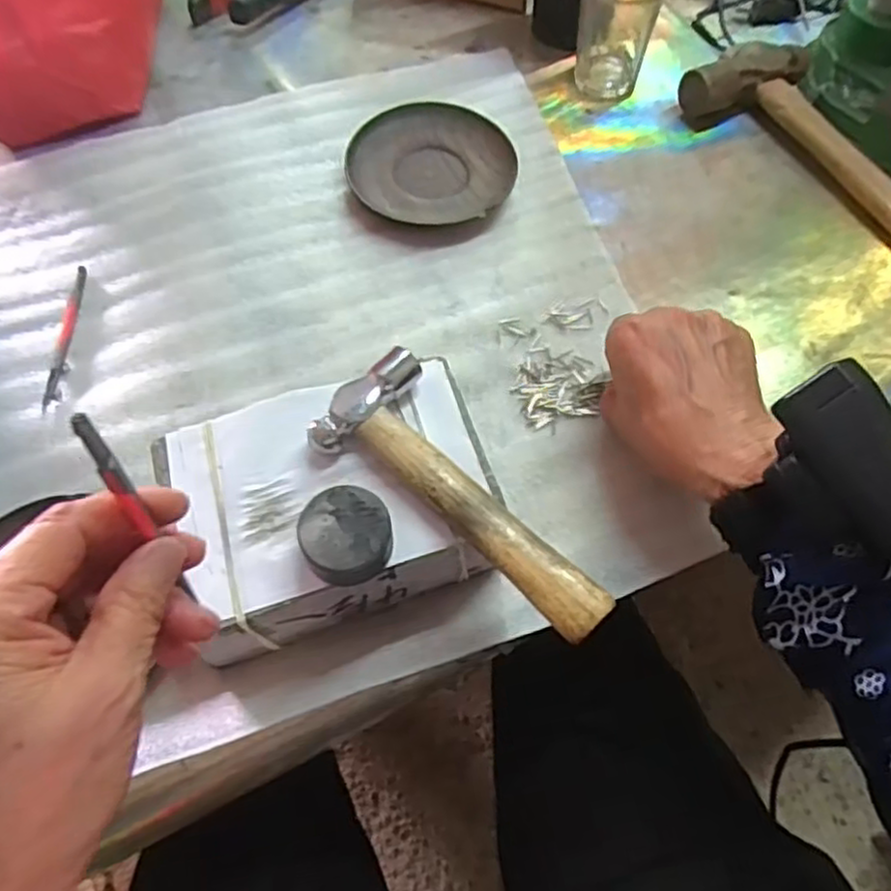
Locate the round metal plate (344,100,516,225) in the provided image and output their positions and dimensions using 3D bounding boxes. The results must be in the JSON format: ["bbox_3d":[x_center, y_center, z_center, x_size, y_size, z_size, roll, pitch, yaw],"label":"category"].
[{"bbox_3d":[-0.010,-0.199,0.508,0.113,0.016,0.113,1,60,-1],"label":"round metal plate"}]

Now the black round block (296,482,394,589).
[{"bbox_3d":[-0.041,0.039,0.304,0.036,0.021,0.038,1,60,-1],"label":"black round block"}]

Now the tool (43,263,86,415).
[{"bbox_3d":[-0.228,-0.066,0.434,0.010,0.004,0.108,-4,60,-3],"label":"tool"}]

